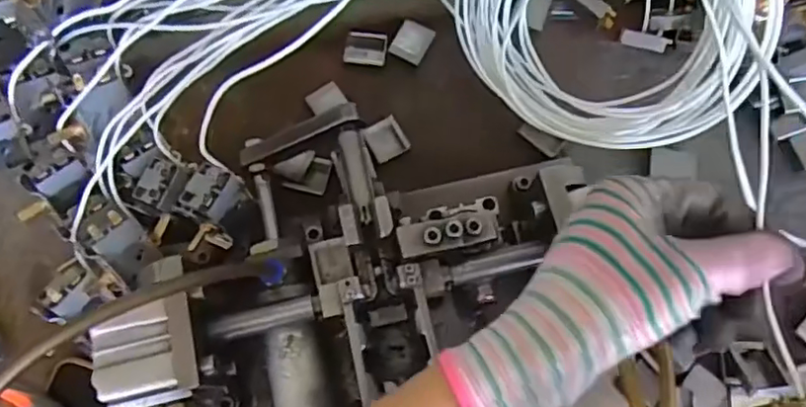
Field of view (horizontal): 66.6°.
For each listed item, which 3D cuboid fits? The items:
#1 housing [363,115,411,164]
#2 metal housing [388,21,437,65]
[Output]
[{"bbox_3d":[-0.011,-0.047,0.447,0.027,0.005,0.031,-26,74,-7],"label":"housing"},{"bbox_3d":[0.007,-0.121,0.461,0.026,0.007,0.030,29,76,9],"label":"metal housing"}]

